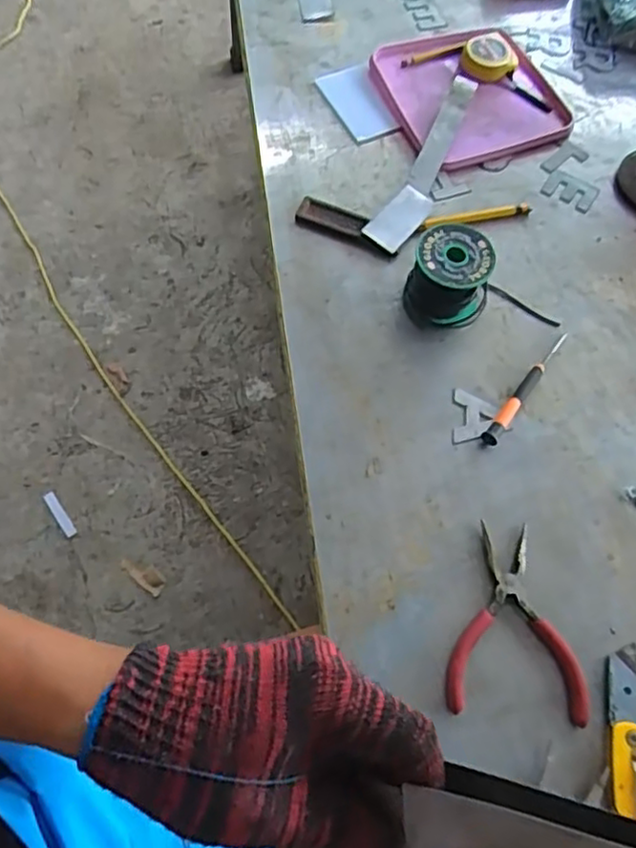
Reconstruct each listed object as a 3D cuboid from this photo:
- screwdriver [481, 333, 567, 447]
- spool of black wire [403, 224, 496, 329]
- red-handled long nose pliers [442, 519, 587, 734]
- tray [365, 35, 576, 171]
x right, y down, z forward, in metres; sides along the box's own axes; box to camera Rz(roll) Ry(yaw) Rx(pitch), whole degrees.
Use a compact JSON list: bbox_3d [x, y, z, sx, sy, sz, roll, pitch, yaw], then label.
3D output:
[{"bbox_3d":[0.188,-0.036,0.606,0.014,0.009,0.143,33,67,12],"label":"screwdriver"},{"bbox_3d":[0.122,-0.134,0.618,0.076,0.068,0.066,17,64,5],"label":"spool of black wire"},{"bbox_3d":[0.152,0.149,0.515,0.100,0.010,0.141,8,64,0],"label":"red-handled long nose pliers"},{"bbox_3d":[0.174,-0.379,0.764,0.189,0.017,0.200,-22,67,-13],"label":"tray"}]

